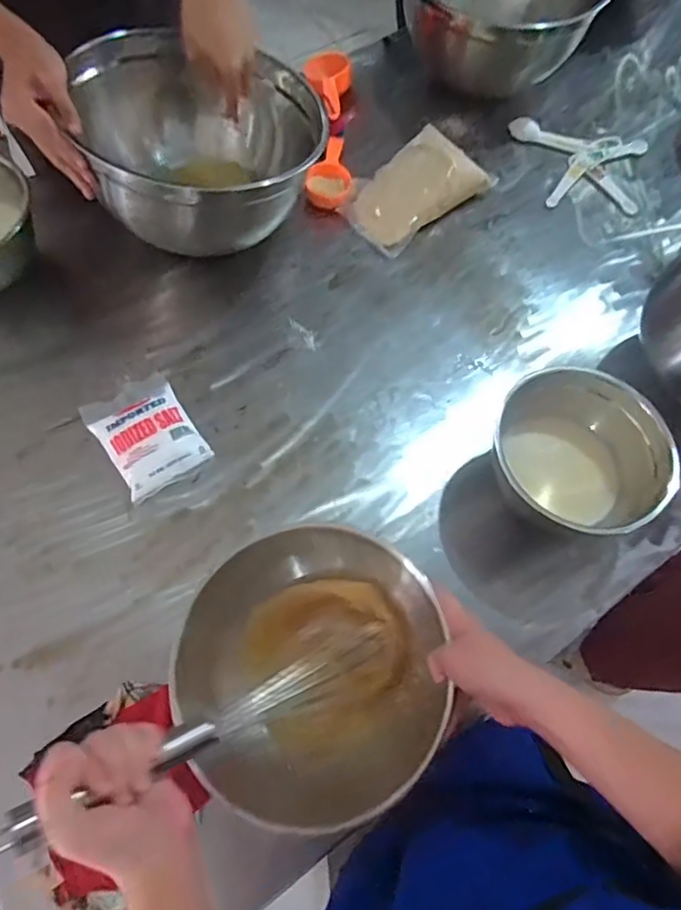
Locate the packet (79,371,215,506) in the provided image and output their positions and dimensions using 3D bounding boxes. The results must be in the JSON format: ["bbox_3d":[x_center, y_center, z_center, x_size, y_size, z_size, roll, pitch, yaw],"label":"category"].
[{"bbox_3d":[-0.224,-0.028,0.669,0.100,0.027,0.139,-33,74,-14],"label":"packet"}]

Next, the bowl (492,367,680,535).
[{"bbox_3d":[0.260,0.004,0.653,0.185,0.104,0.177,1,68,-2],"label":"bowl"}]

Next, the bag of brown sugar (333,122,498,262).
[{"bbox_3d":[0.110,-0.392,0.837,0.209,0.049,0.132,-41,76,-16],"label":"bag of brown sugar"}]

